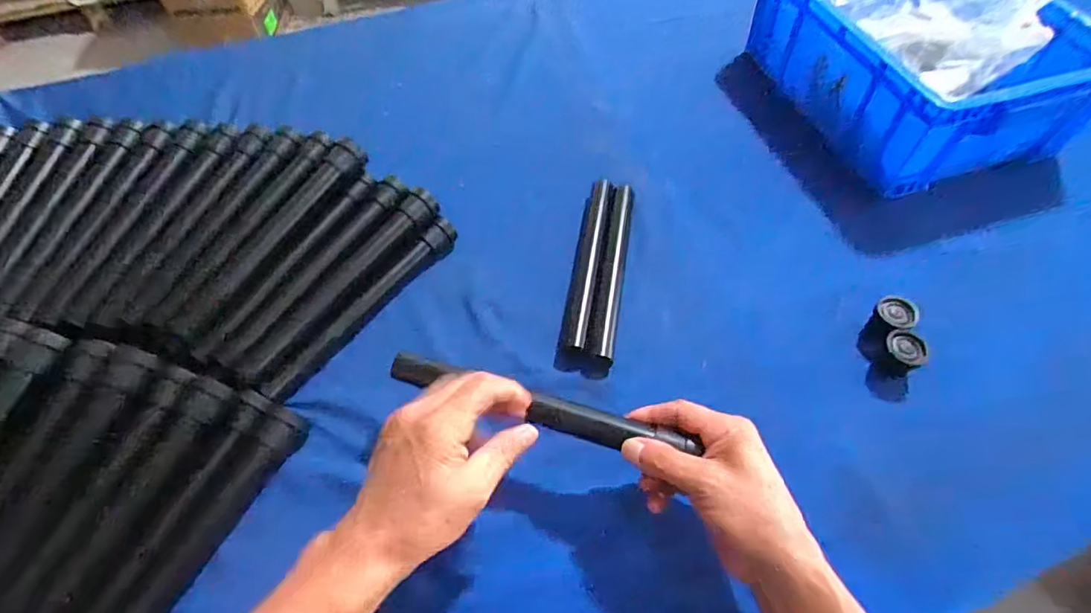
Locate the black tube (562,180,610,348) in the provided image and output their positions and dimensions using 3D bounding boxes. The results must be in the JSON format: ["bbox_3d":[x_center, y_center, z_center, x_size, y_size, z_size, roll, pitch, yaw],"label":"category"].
[{"bbox_3d":[0.045,-0.049,0.567,0.025,0.024,0.210,9,57,7],"label":"black tube"}]

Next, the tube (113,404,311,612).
[{"bbox_3d":[-0.283,0.196,0.425,0.033,0.036,0.260,23,59,16],"label":"tube"}]

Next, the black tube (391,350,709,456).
[{"bbox_3d":[-0.008,0.073,0.413,0.242,0.017,0.020,13,57,14],"label":"black tube"}]

